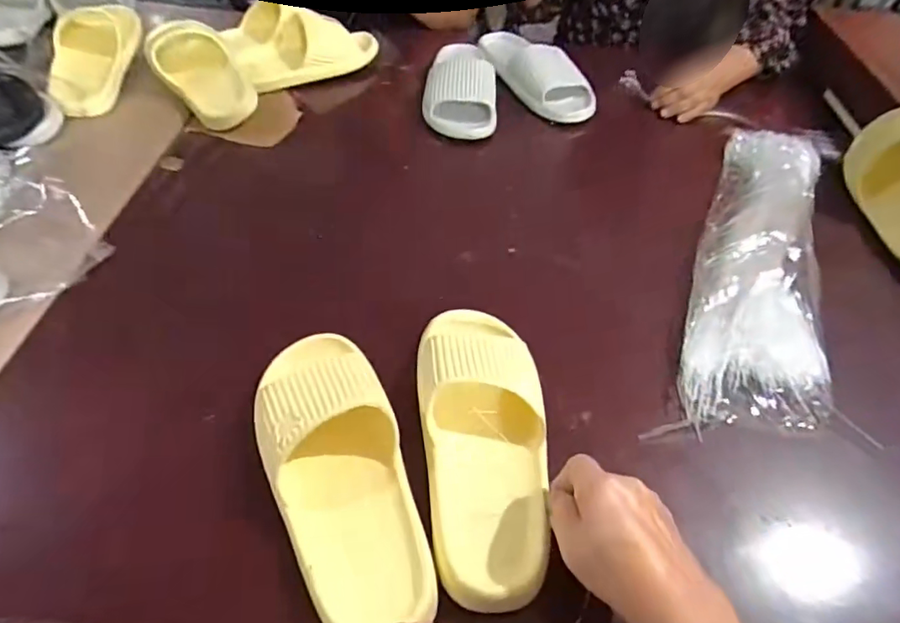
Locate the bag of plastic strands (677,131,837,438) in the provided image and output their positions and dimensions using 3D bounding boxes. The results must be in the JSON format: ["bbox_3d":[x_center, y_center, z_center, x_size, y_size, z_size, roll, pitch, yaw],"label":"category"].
[{"bbox_3d":[0.358,-0.066,0.618,0.138,0.042,0.494,20,51,12],"label":"bag of plastic strands"}]

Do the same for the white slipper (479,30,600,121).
[{"bbox_3d":[0.127,-0.393,0.867,0.111,0.064,0.258,-23,55,-23],"label":"white slipper"}]

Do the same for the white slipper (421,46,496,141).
[{"bbox_3d":[0.017,-0.351,0.843,0.110,0.066,0.224,3,49,-3],"label":"white slipper"}]

